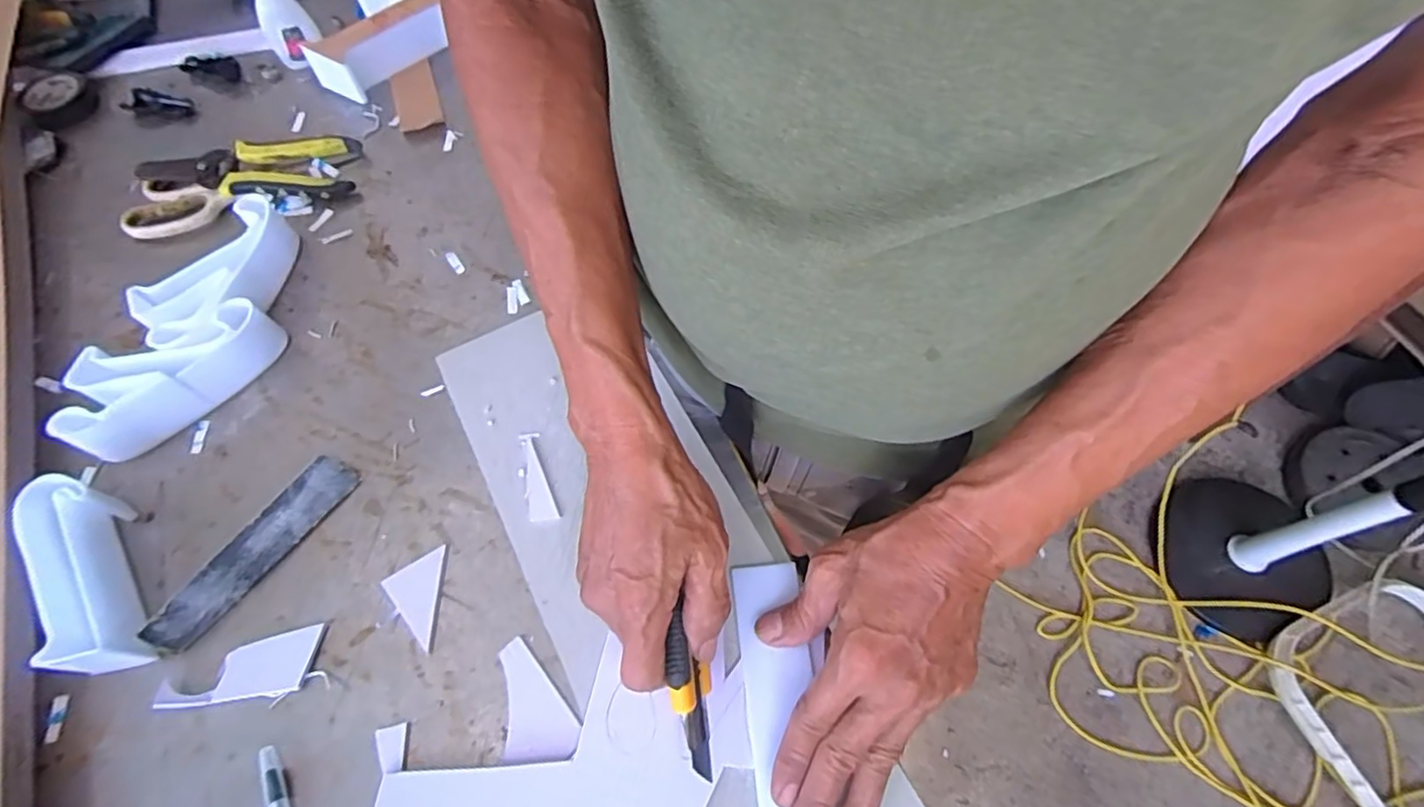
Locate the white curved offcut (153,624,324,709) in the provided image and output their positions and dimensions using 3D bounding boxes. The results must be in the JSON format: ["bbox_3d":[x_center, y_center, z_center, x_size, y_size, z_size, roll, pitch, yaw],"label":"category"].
[{"bbox_3d":[-0.273,0.155,0.381,0.083,0.015,0.032,-14,64,-4],"label":"white curved offcut"}]

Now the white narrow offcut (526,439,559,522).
[{"bbox_3d":[-0.116,0.051,0.428,0.017,0.004,0.059,-23,65,-9],"label":"white narrow offcut"}]

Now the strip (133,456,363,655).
[{"bbox_3d":[-0.281,0.090,0.408,0.029,0.007,0.133,48,64,-22],"label":"strip"}]

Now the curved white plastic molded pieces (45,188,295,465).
[{"bbox_3d":[-0.370,-0.055,0.479,0.096,0.044,0.208,28,68,15],"label":"curved white plastic molded pieces"}]

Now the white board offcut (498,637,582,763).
[{"bbox_3d":[-0.097,0.165,0.371,0.041,0.006,0.064,-10,64,-2],"label":"white board offcut"}]

